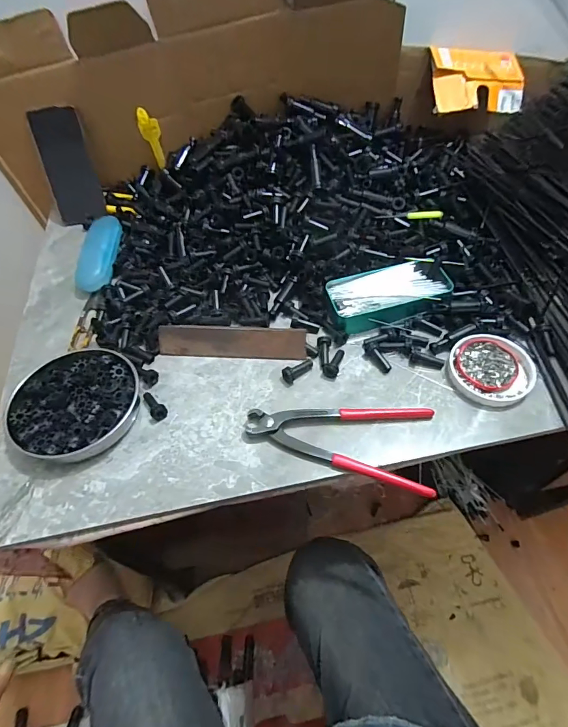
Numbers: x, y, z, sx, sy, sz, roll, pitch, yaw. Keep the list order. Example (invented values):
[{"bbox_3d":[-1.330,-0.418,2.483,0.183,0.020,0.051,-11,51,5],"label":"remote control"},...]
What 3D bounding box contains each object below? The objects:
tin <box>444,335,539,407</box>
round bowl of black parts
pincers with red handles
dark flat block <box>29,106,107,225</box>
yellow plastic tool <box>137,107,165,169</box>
[{"bbox_3d":[0.232,0.006,0.456,0.089,0.012,0.085,-2,54,3],"label":"tin"},{"bbox_3d":[-0.231,0.043,0.455,0.132,0.029,0.131,-2,54,3],"label":"round bowl of black parts"},{"bbox_3d":[0.057,0.075,0.419,0.187,0.019,0.088,6,55,8],"label":"pincers with red handles"},{"bbox_3d":[-0.347,-0.317,0.661,0.075,0.166,0.013,-13,19,-17],"label":"dark flat block"},{"bbox_3d":[-0.221,-0.378,0.687,0.031,0.092,0.004,-10,48,-3],"label":"yellow plastic tool"}]

